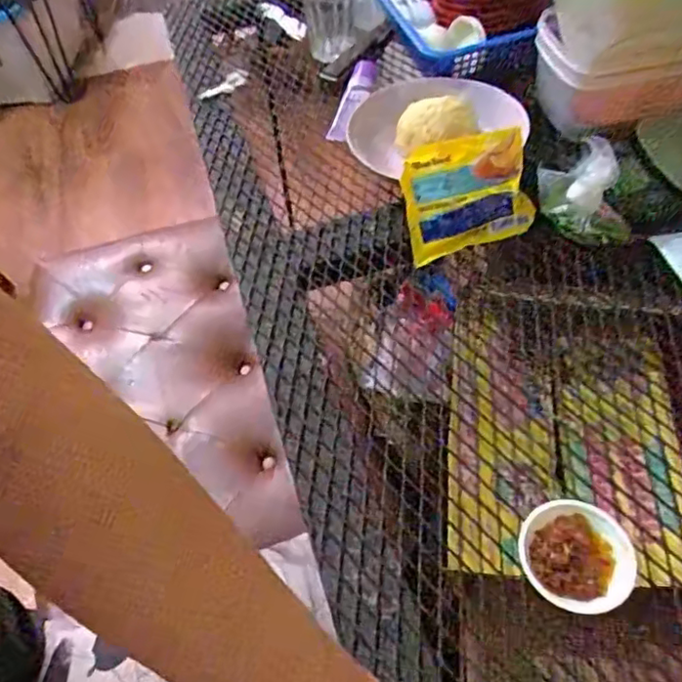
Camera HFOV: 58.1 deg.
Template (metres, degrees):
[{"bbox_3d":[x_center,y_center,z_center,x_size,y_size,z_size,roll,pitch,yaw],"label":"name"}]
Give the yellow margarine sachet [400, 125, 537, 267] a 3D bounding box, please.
[{"bbox_3d":[0.129,-0.148,0.625,0.125,0.109,0.013,-13,14,-4],"label":"yellow margarine sachet"}]

